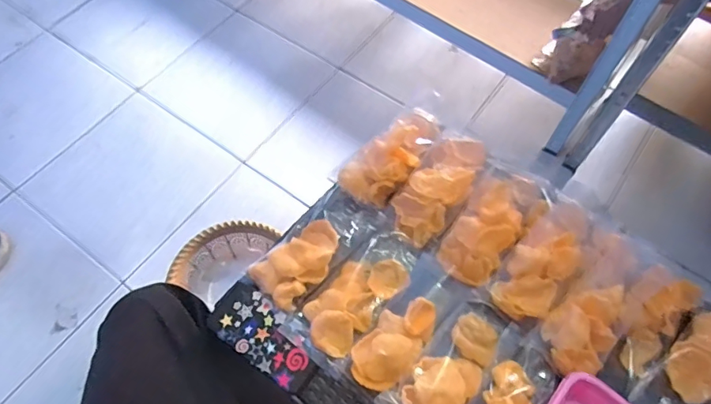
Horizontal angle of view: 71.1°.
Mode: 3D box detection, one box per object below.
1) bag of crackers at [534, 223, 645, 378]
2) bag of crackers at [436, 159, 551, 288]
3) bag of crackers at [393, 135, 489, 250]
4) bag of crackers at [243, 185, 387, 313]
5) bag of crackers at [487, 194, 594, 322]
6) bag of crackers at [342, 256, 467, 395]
[{"bbox_3d":[0.306,0.123,0.630,0.082,0.052,0.204,33,67,15],"label":"bag of crackers"},{"bbox_3d":[0.188,0.024,0.677,0.094,0.041,0.198,34,67,15],"label":"bag of crackers"},{"bbox_3d":[0.120,-0.024,0.705,0.085,0.054,0.186,34,67,16],"label":"bag of crackers"},{"bbox_3d":[-0.052,0.056,0.667,0.083,0.035,0.186,41,69,18],"label":"bag of crackers"},{"bbox_3d":[0.255,0.065,0.648,0.079,0.049,0.193,34,67,16],"label":"bag of crackers"},{"bbox_3d":[0.063,0.155,0.626,0.076,0.036,0.187,37,68,17],"label":"bag of crackers"}]

